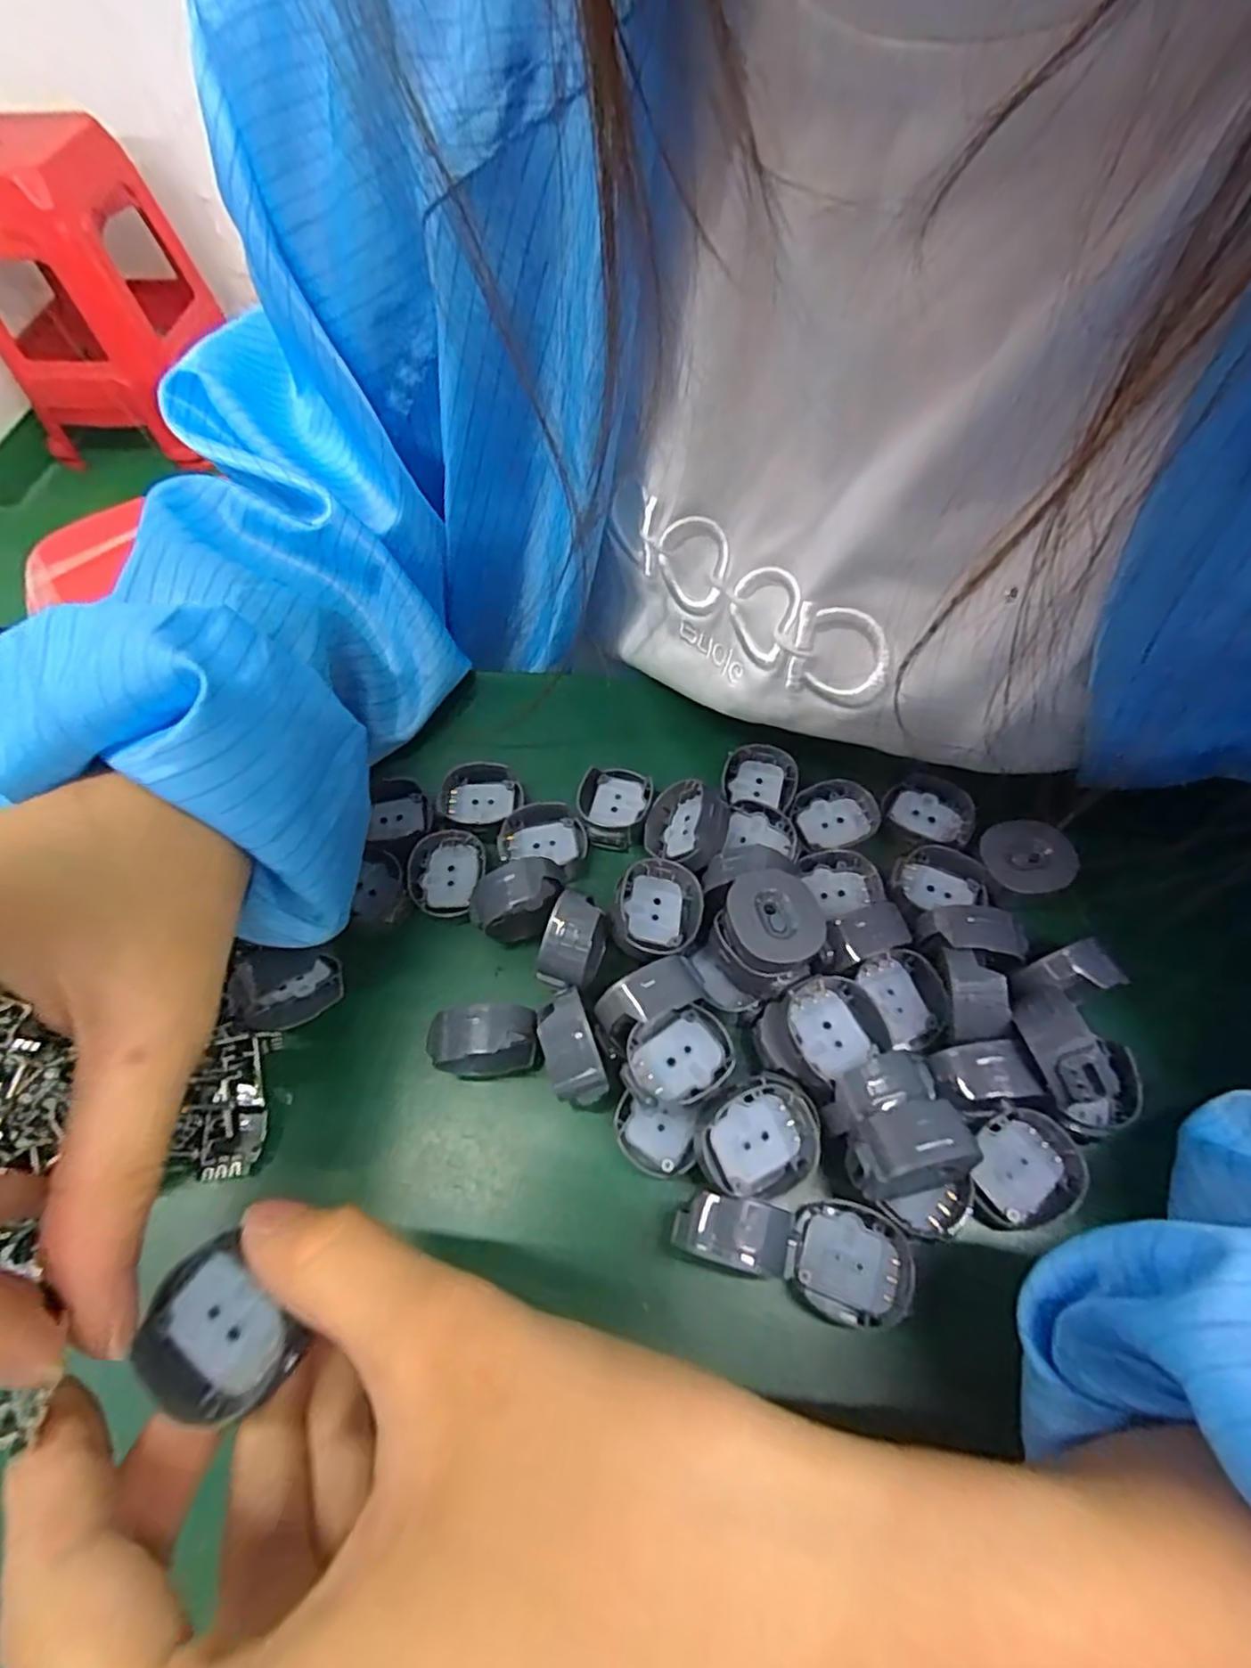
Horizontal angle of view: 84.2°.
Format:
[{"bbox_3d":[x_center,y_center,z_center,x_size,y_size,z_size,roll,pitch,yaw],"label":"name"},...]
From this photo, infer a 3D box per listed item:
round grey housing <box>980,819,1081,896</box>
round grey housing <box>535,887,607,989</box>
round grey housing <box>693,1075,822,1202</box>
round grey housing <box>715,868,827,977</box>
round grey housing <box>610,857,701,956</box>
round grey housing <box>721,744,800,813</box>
[{"bbox_3d":[0.123,0.008,0.213,0.026,0.010,0.021,21,64,15],"label":"round grey housing"},{"bbox_3d":[-0.014,0.033,0.201,0.017,0.022,0.024,14,63,10],"label":"round grey housing"},{"bbox_3d":[0.034,0.077,0.175,0.032,0.015,0.026,-30,64,-13],"label":"round grey housing"},{"bbox_3d":[0.040,0.028,0.195,0.027,0.024,0.027,-1,62,2],"label":"round grey housing"},{"bbox_3d":[0.010,0.022,0.207,0.025,0.015,0.029,11,63,9],"label":"round grey housing"},{"bbox_3d":[0.046,-0.020,0.238,0.024,0.008,0.020,9,61,8],"label":"round grey housing"}]

